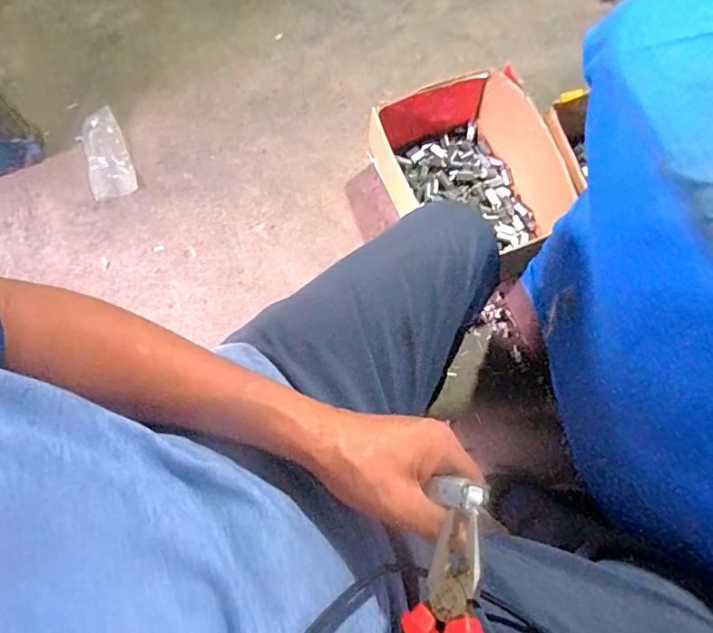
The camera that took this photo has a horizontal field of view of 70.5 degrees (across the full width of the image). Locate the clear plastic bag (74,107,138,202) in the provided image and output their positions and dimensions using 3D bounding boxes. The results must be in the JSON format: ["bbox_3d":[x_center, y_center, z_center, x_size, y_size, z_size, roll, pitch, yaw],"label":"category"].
[{"bbox_3d":[-0.578,-0.374,1.155,0.097,0.026,0.226,-21,71,-8],"label":"clear plastic bag"}]

